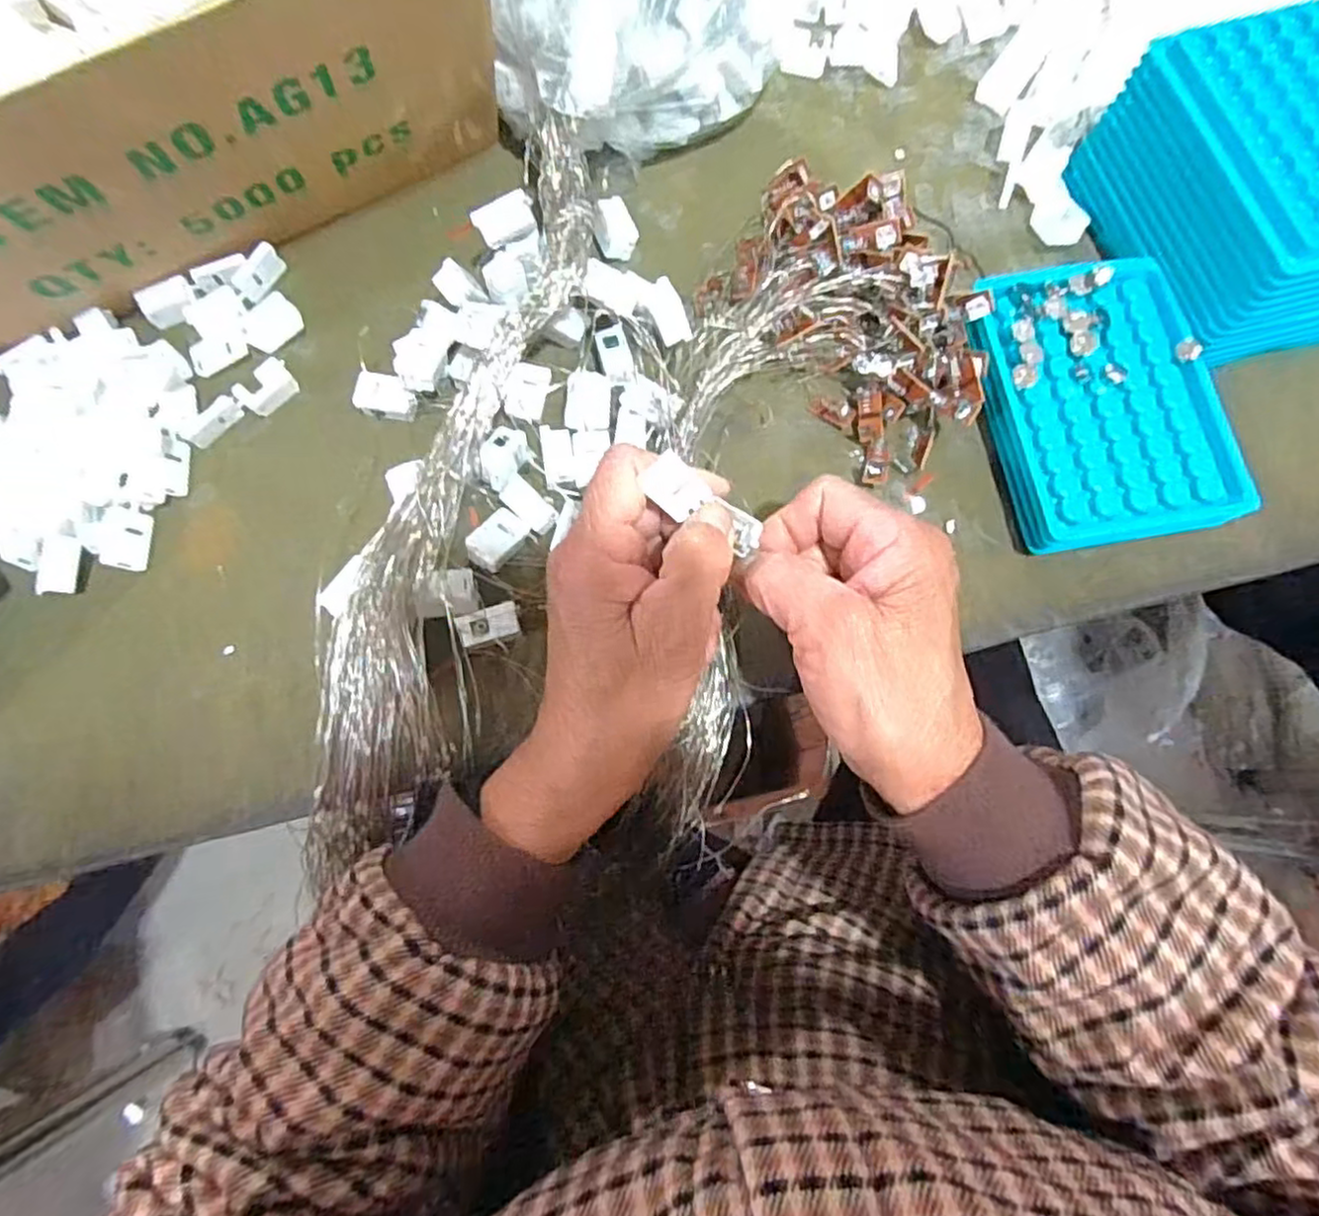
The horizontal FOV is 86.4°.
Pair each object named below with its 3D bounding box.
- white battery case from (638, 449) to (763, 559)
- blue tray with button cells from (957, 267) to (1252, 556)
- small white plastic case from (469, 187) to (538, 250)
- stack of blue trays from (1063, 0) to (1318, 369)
[{"bbox_3d":[0.017,-0.039,0.266,0.051,0.008,0.018,28,78,-26],"label":"white battery case"},{"bbox_3d":[0.202,-0.096,0.330,0.100,0.026,0.135,-9,77,-2],"label":"blue tray with button cells"},{"bbox_3d":[-0.072,-0.180,0.325,0.027,0.011,0.018,-25,125,-4],"label":"small white plastic case"},{"bbox_3d":[0.282,-0.192,0.331,0.102,0.070,0.148,-18,77,-4],"label":"stack of blue trays"}]

